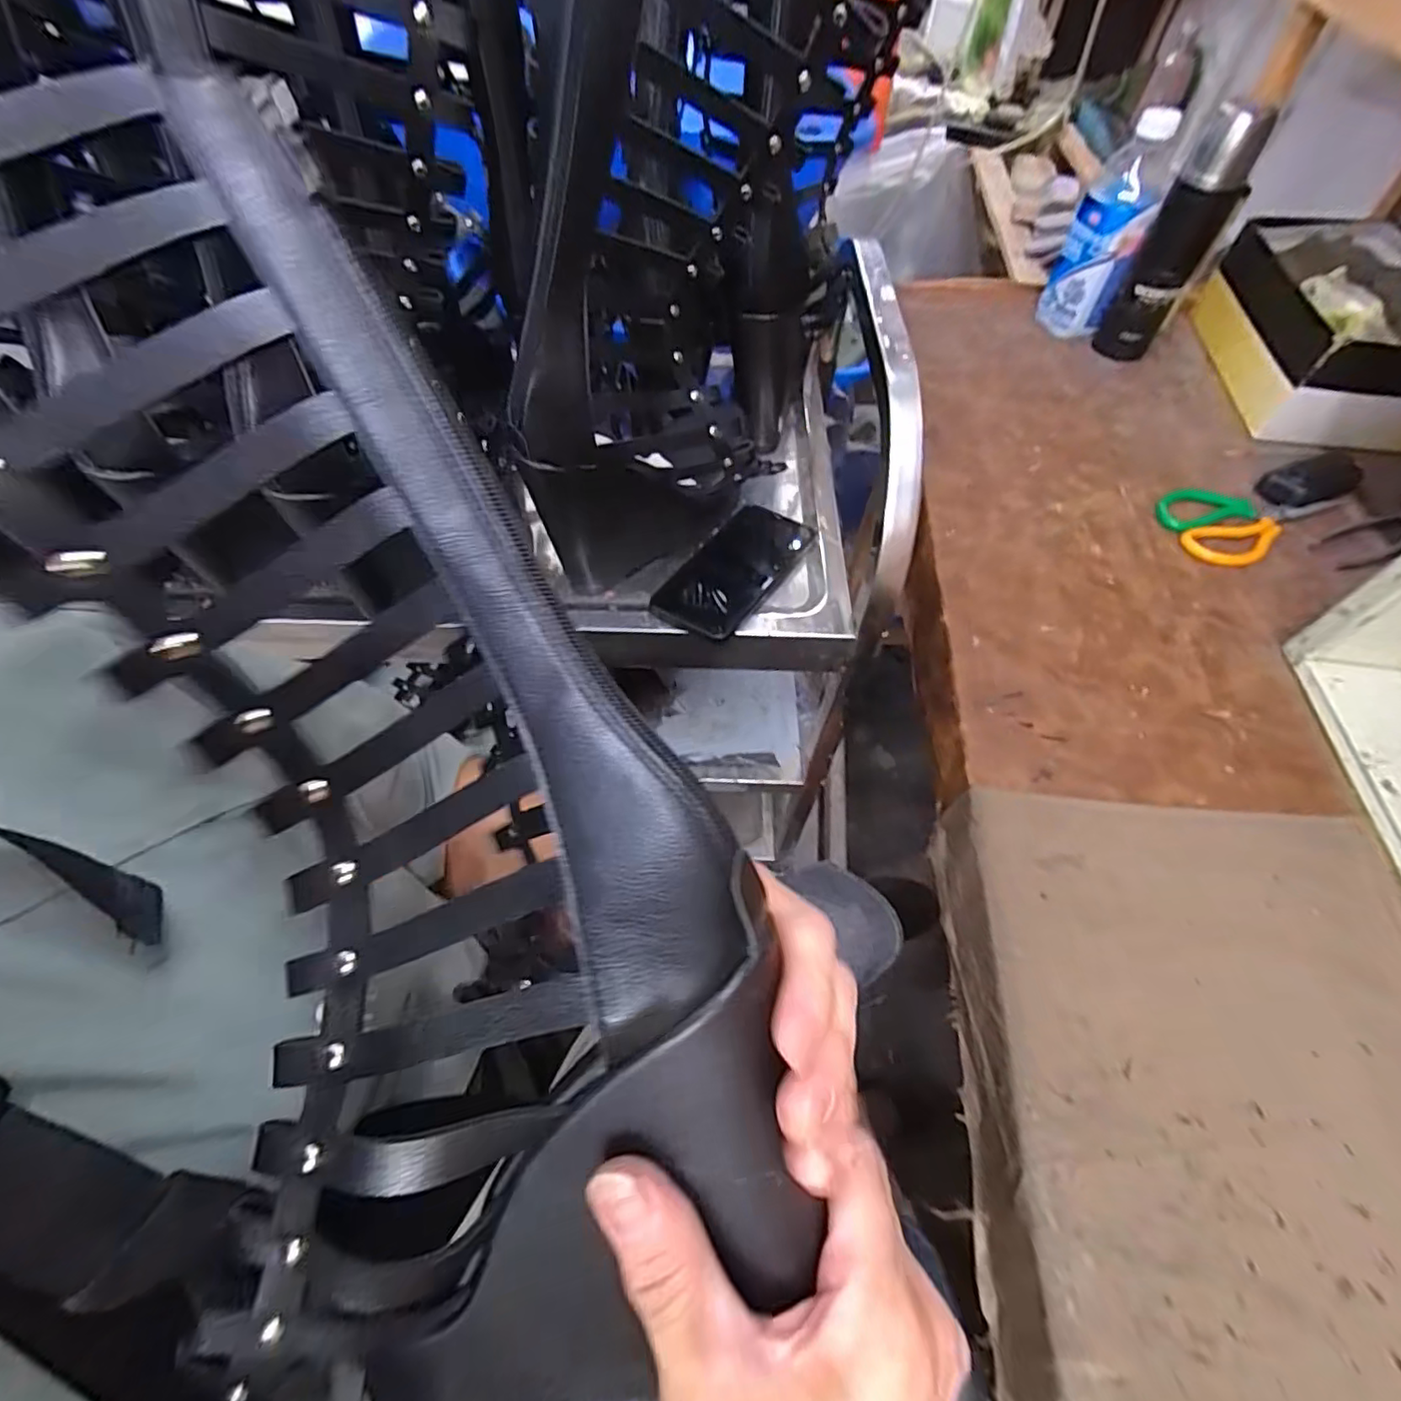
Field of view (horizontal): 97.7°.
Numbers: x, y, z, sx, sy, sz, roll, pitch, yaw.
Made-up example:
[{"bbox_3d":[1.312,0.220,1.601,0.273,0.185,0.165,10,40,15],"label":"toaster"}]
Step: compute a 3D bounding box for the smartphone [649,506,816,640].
[{"bbox_3d":[0.028,-0.116,0.534,0.082,0.014,0.158,32,62,18],"label":"smartphone"}]

